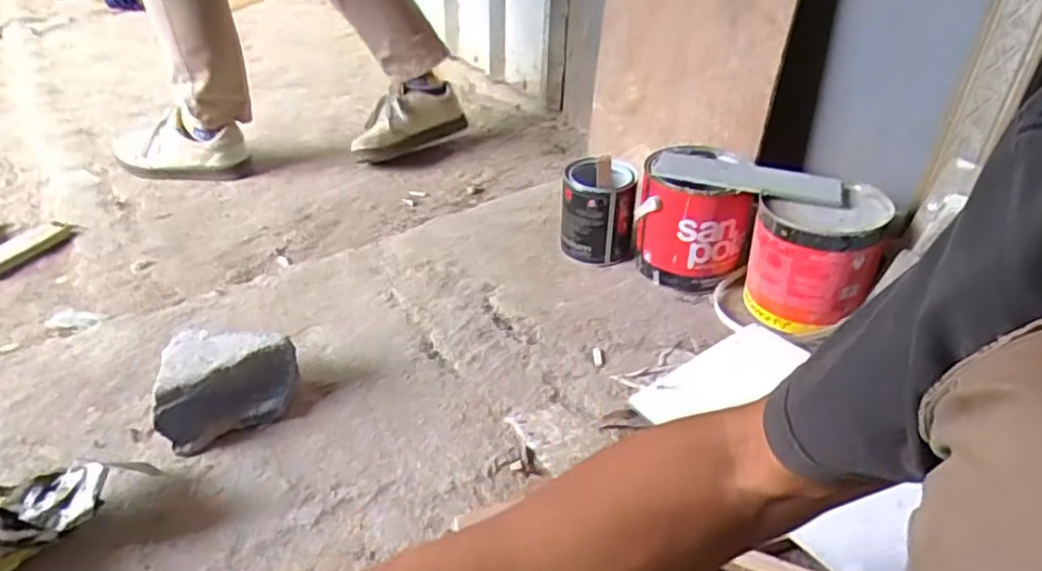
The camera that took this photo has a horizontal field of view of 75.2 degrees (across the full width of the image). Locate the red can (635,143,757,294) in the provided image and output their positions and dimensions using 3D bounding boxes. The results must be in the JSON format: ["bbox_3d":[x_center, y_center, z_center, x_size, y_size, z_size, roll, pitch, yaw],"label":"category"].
[{"bbox_3d":[0.242,-0.102,0.982,0.147,0.156,0.171,-1,34,1],"label":"red can"}]

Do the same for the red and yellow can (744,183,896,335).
[{"bbox_3d":[0.378,-0.037,0.884,0.154,0.148,0.143,14,37,21],"label":"red and yellow can"}]

